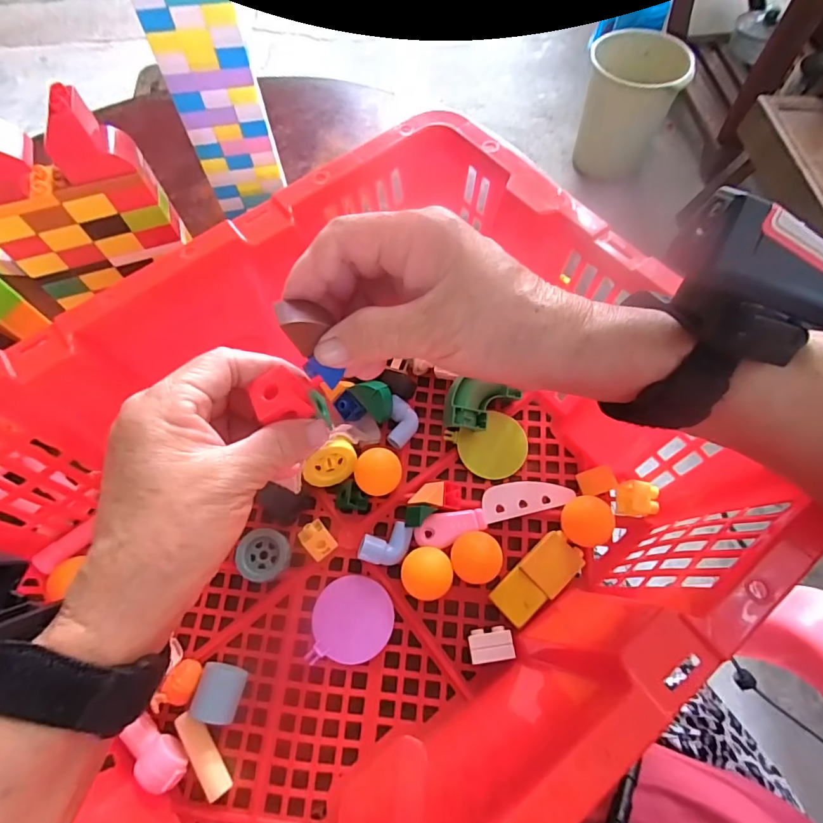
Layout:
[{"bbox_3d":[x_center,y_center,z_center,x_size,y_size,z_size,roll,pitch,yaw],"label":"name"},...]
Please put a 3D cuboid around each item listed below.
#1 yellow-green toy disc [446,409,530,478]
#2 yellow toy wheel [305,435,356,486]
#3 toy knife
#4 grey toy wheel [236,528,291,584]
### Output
[{"bbox_3d":[0.069,0.029,0.411,0.058,0.008,0.055,-1,64,2],"label":"yellow-green toy disc"},{"bbox_3d":[-0.064,0.042,0.383,0.041,0.042,0.017,-20,34,-1],"label":"yellow toy wheel"},{"bbox_3d":[0.064,0.076,0.378,0.123,0.008,0.030,-17,65,-6],"label":"toy knife"},{"bbox_3d":[-0.112,0.109,0.367,0.035,0.017,0.037,-1,64,2],"label":"grey toy wheel"}]

